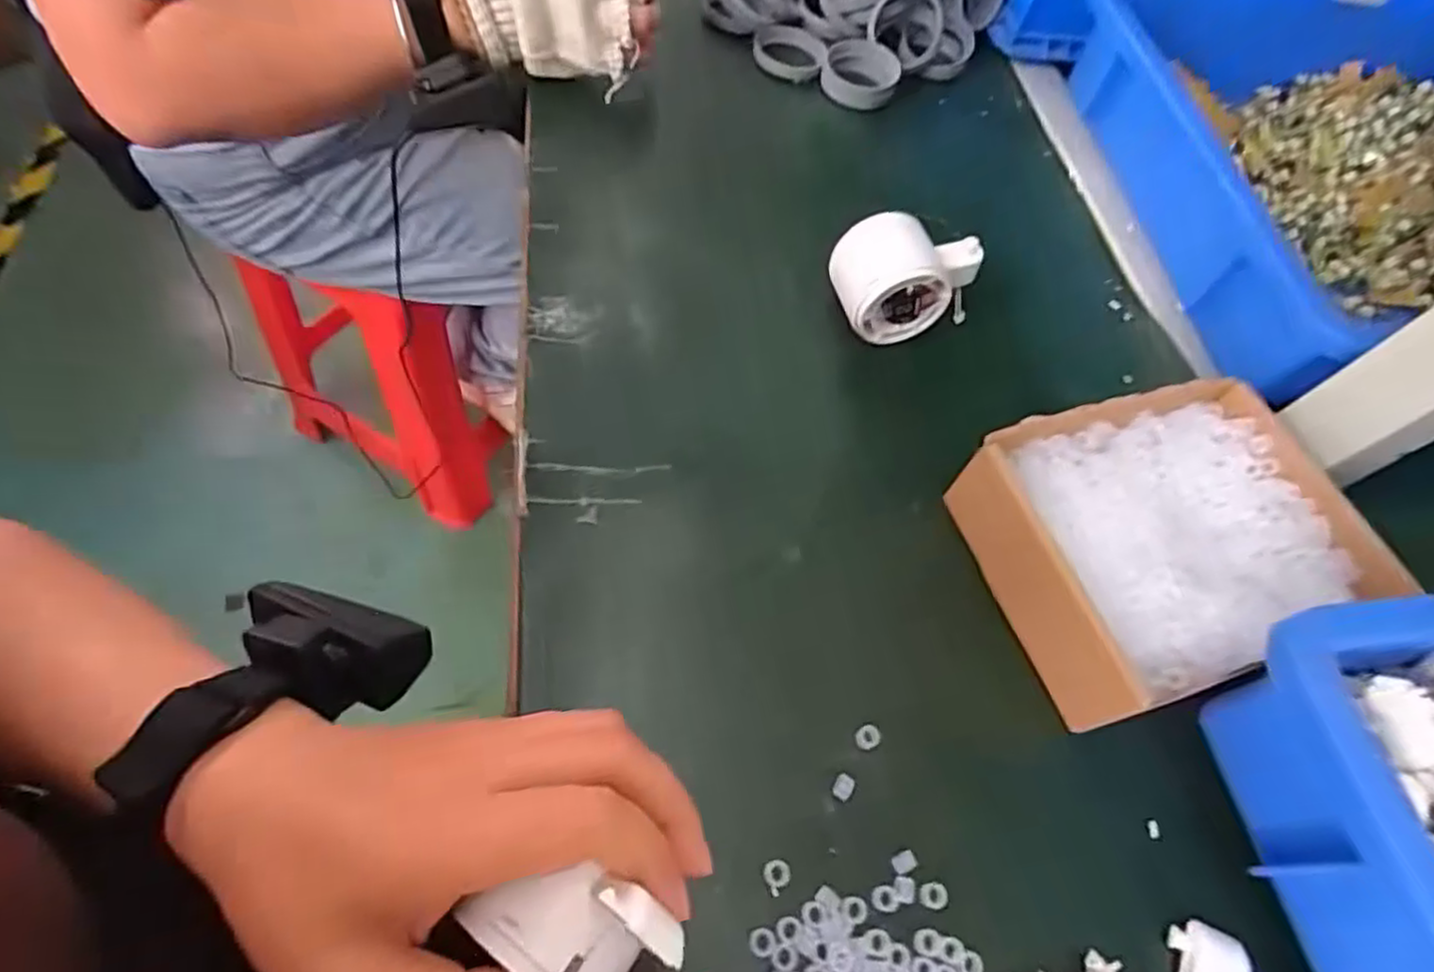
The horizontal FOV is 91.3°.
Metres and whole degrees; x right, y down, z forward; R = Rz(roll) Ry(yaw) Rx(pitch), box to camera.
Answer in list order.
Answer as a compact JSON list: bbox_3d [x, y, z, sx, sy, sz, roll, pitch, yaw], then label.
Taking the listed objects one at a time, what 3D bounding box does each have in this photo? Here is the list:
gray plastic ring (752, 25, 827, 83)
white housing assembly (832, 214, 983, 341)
[{"bbox_3d":[0.058,-0.352,0.567,0.057,0.012,0.068,3,60,-8],"label":"gray plastic ring"},{"bbox_3d":[0.111,-0.123,0.410,0.083,0.059,0.047,-8,62,-14],"label":"white housing assembly"}]

